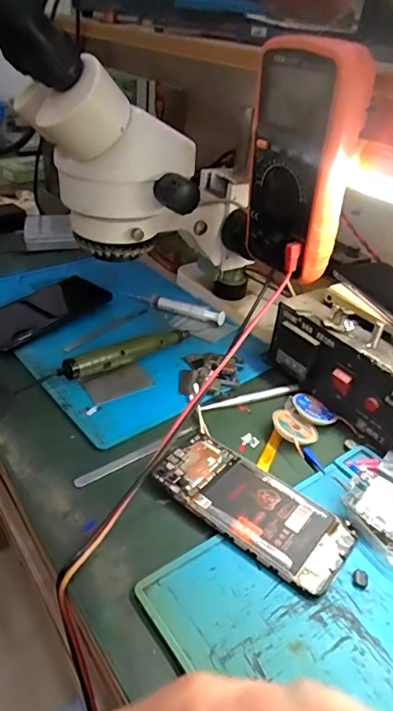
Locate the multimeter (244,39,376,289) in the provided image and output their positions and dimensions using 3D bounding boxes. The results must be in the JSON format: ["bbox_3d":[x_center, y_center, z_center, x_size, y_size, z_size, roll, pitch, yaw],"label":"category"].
[{"bbox_3d":[0.086,-0.158,0.408,0.050,0.174,0.089,-15,39,-26],"label":"multimeter"}]

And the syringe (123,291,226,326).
[{"bbox_3d":[-0.028,-0.063,0.627,0.139,0.020,0.014,17,38,18],"label":"syringe"}]

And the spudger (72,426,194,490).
[{"bbox_3d":[-0.051,0.087,0.433,0.121,0.004,0.010,-19,56,-32],"label":"spudger"}]

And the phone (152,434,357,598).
[{"bbox_3d":[0.042,0.117,0.391,0.157,0.010,0.073,27,42,29],"label":"phone"}]

